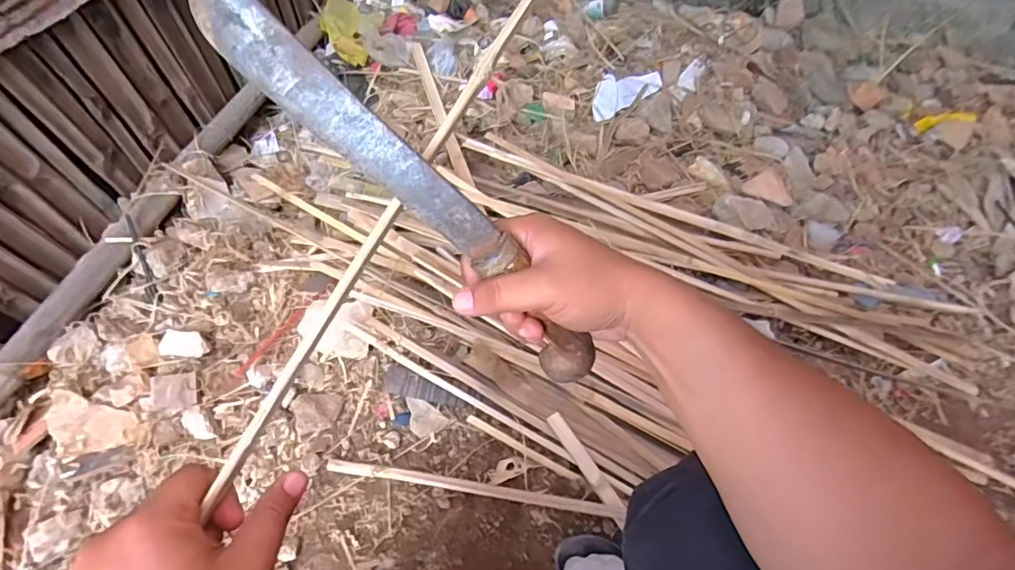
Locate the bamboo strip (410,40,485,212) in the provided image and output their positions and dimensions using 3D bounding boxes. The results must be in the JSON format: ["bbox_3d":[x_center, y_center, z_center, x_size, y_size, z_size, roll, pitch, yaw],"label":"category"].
[{"bbox_3d":[-0.128,-0.331,1.000,0.028,0.011,0.494,-15,59,-13],"label":"bamboo strip"}]

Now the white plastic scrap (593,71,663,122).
[{"bbox_3d":[0.245,-0.427,1.100,0.187,0.026,0.100,-31,64,-21],"label":"white plastic scrap"}]

